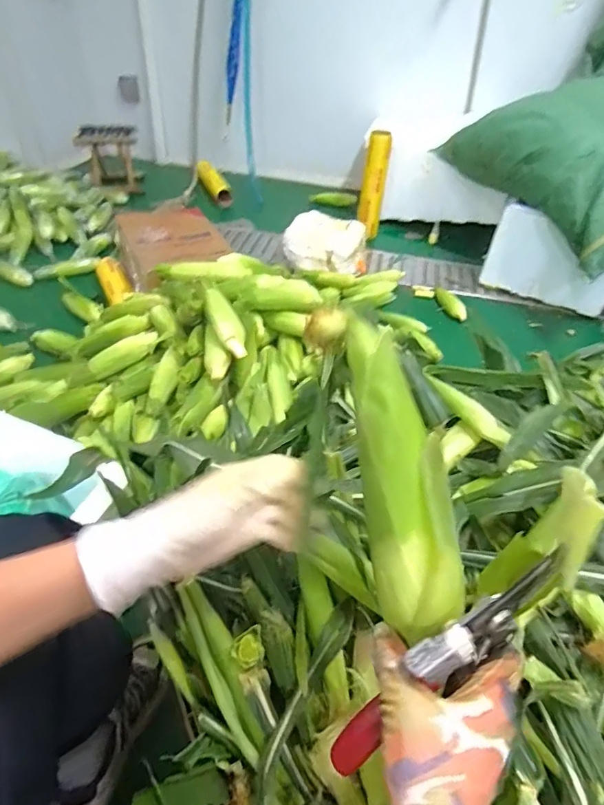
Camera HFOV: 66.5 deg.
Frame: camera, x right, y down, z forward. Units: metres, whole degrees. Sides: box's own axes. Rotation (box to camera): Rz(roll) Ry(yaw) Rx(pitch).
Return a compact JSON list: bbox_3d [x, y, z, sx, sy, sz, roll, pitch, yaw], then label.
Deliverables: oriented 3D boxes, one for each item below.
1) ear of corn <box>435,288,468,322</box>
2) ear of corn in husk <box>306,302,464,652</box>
[{"bbox_3d":[0.541,-0.365,1.677,0.057,0.042,0.194,-5,44,-11],"label":"ear of corn"},{"bbox_3d":[0.059,0.035,0.328,0.050,0.046,0.235,-8,72,-15],"label":"ear of corn in husk"}]

